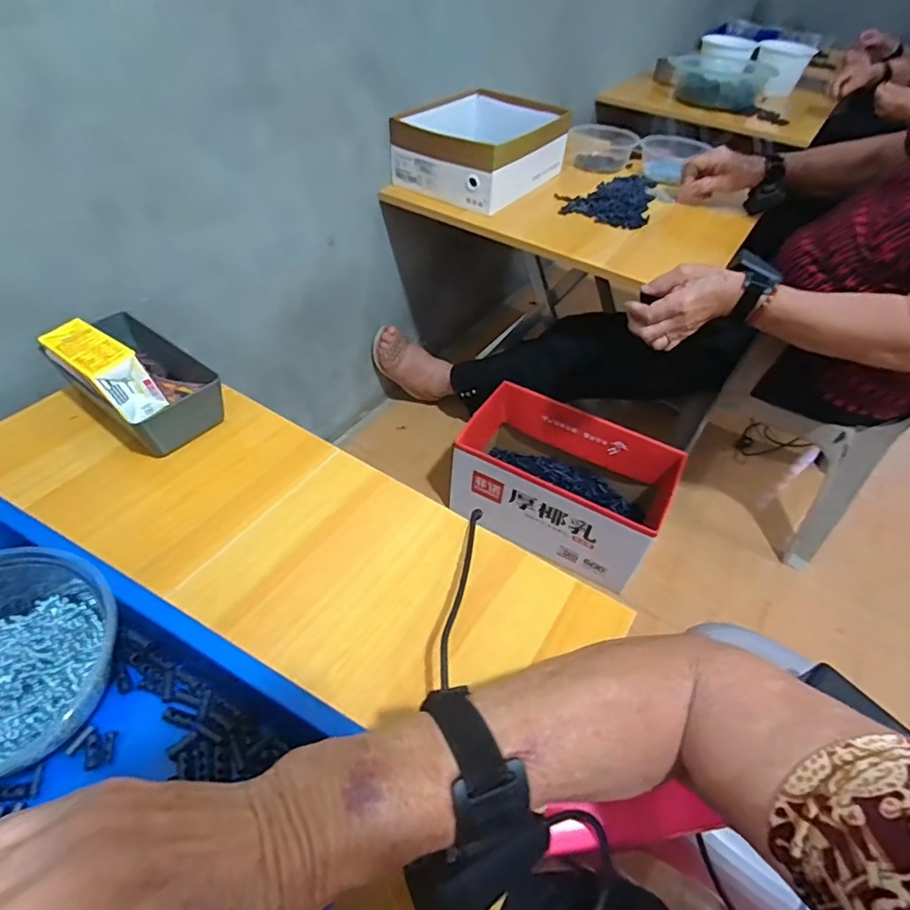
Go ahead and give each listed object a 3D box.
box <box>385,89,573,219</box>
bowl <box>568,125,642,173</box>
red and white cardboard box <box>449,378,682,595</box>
[{"bbox_3d":[0.059,-0.575,0.966,0.222,0.105,0.314,25,50,18],"label":"box"},{"bbox_3d":[0.312,-0.665,1.106,0.139,0.058,0.146,10,47,5],"label":"bowl"},{"bbox_3d":[0.203,0.055,1.006,0.374,0.194,0.225,25,50,18],"label":"red and white cardboard box"}]

